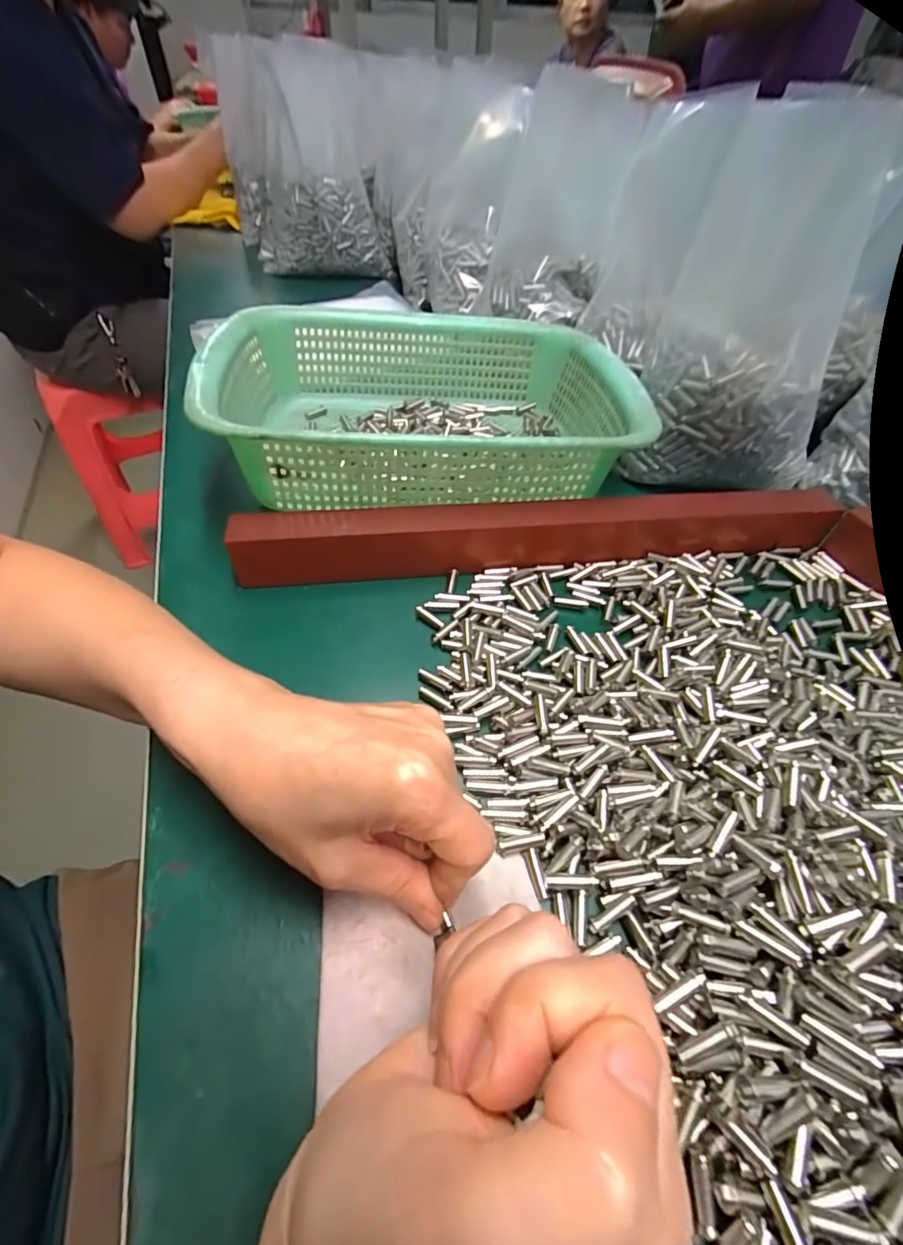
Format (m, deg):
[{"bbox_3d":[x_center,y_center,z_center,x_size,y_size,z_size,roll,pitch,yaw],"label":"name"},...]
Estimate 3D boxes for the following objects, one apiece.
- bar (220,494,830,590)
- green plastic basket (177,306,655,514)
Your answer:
[{"bbox_3d":[0.063,-0.058,0.323,0.387,0.040,0.030,-5,50,-6],"label":"bar"},{"bbox_3d":[-0.017,-0.166,0.376,0.282,0.084,0.220,-6,51,-7],"label":"green plastic basket"}]

